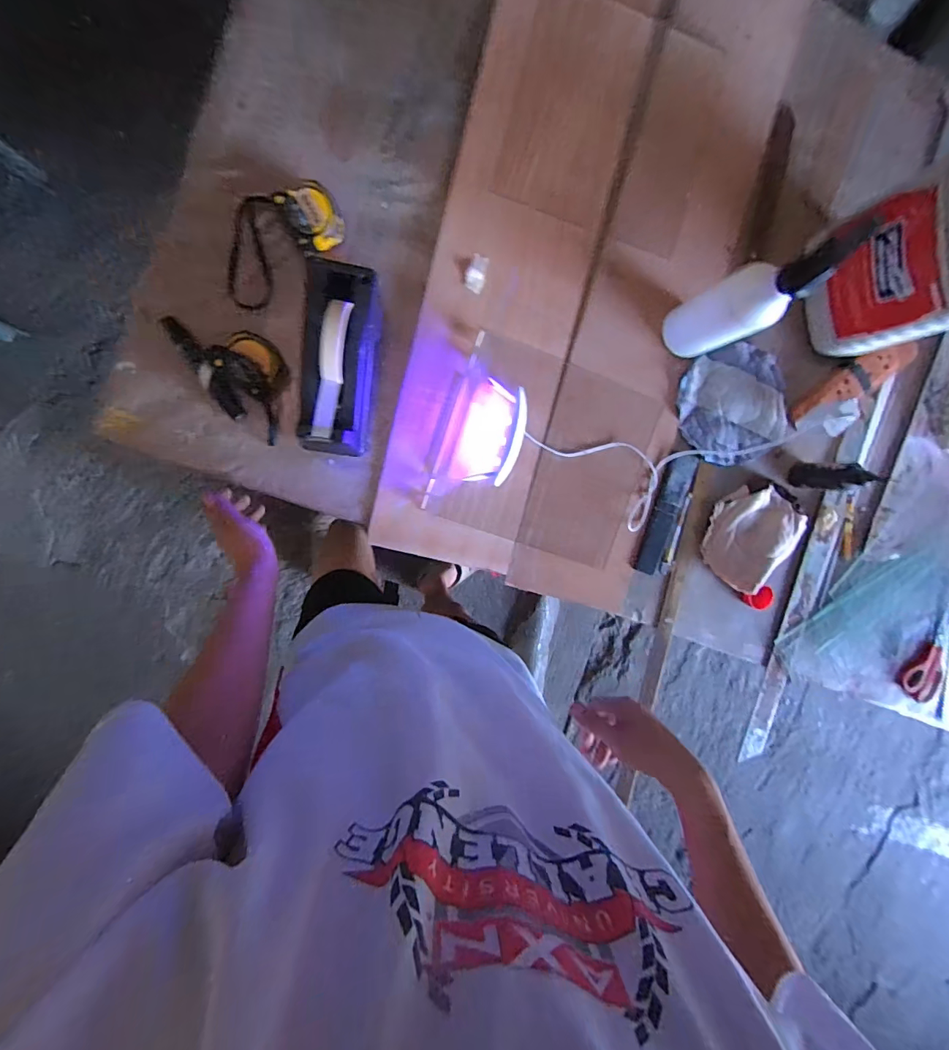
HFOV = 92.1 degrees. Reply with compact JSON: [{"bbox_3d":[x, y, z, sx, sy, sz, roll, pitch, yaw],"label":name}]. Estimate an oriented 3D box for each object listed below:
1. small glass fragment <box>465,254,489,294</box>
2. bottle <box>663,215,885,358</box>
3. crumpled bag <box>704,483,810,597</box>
[{"bbox_3d":[0.003,-0.325,0.592,0.026,0.004,0.046,19,93,-9],"label":"small glass fragment"},{"bbox_3d":[0.307,-0.253,0.525,0.064,0.242,0.073,-33,99,-3],"label":"bottle"},{"bbox_3d":[0.409,0.012,0.677,0.129,0.024,0.149,43,89,-10],"label":"crumpled bag"}]

